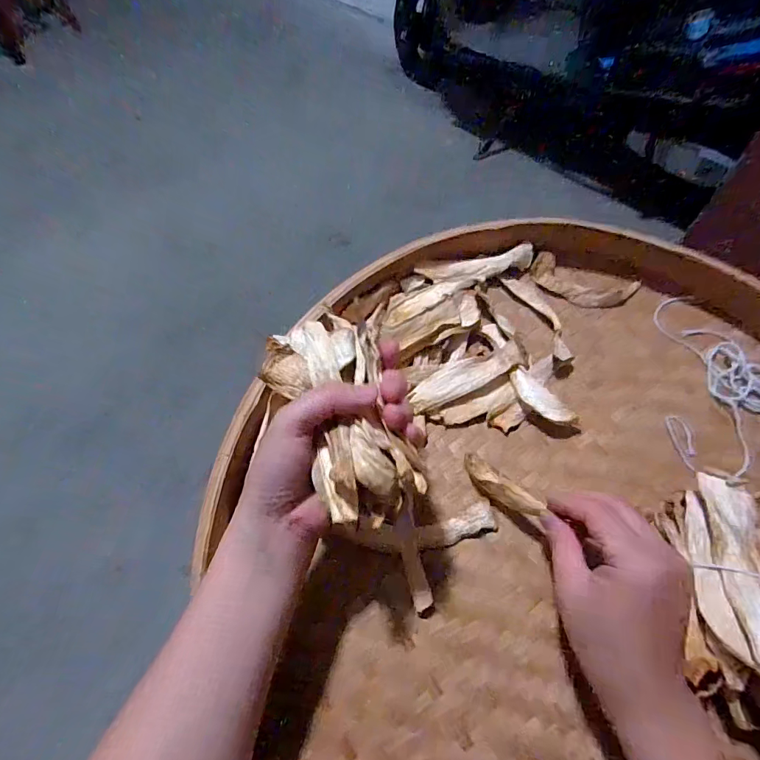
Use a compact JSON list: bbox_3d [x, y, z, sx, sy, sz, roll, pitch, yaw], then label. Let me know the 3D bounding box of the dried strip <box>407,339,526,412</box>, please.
[{"bbox_3d":[0.080,-0.004,0.392,0.114,0.010,0.029,-22,78,-6],"label":"dried strip"}]

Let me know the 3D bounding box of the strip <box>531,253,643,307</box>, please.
[{"bbox_3d":[0.204,-0.098,0.436,0.099,0.025,0.040,20,61,13],"label":"strip"}]

